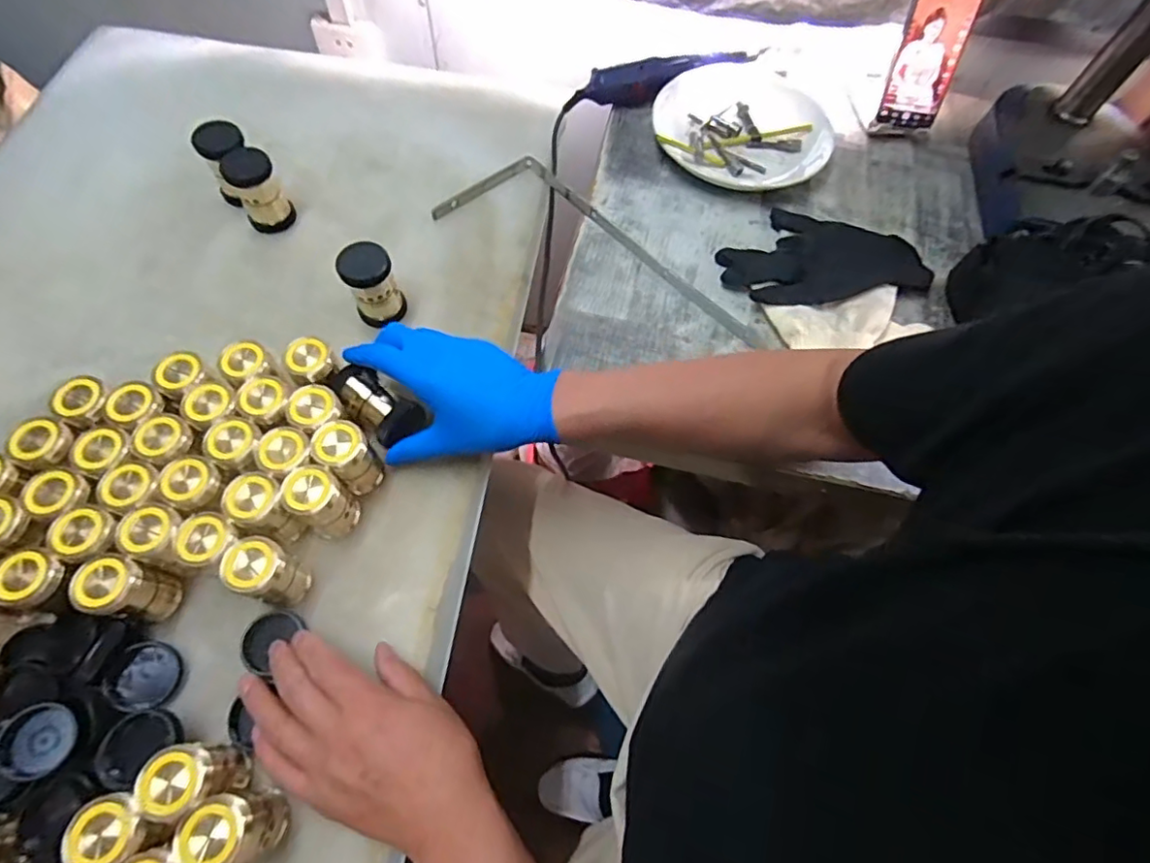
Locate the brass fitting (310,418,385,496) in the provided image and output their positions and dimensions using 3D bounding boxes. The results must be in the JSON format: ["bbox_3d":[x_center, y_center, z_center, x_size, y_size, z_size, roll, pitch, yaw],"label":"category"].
[{"bbox_3d":[-0.178,0.022,0.461,0.036,0.075,0.031,-37,70,-19],"label":"brass fitting"}]

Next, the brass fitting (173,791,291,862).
[{"bbox_3d":[-0.204,0.237,0.350,0.034,0.061,0.036,1,63,-2],"label":"brass fitting"}]

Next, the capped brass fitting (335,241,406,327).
[{"bbox_3d":[-0.183,-0.133,0.530,0.044,0.068,0.040,-22,66,-13],"label":"capped brass fitting"}]

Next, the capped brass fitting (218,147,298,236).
[{"bbox_3d":[-0.314,-0.238,0.579,0.044,0.067,0.048,-32,68,-17],"label":"capped brass fitting"}]

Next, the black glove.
[{"bbox_3d":[0.250,-0.185,0.595,0.202,0.030,0.126,-9,64,-7],"label":"black glove"}]

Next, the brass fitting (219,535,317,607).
[{"bbox_3d":[-0.218,0.101,0.417,0.032,0.063,0.038,19,64,7],"label":"brass fitting"}]

